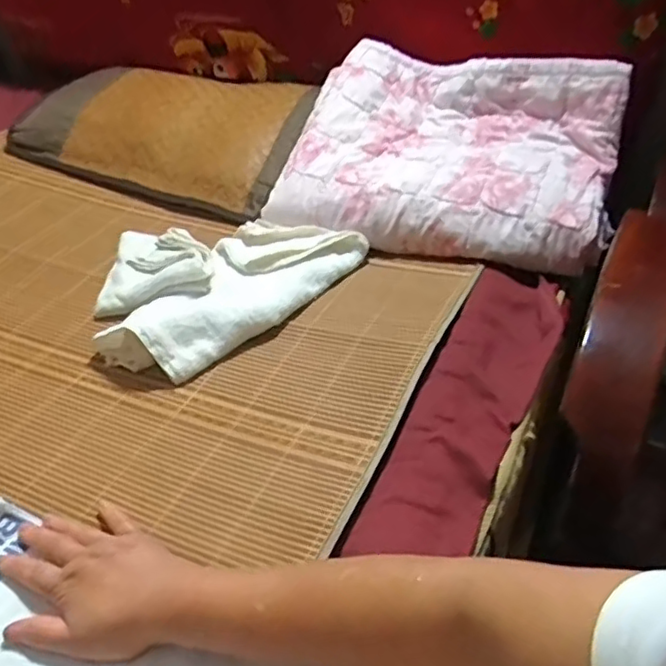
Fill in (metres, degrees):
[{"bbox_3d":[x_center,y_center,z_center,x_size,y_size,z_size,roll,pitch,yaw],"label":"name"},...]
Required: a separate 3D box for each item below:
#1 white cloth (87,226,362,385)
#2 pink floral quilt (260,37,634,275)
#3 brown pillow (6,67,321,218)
[{"bbox_3d":[-0.160,-0.082,0.843,0.272,0.048,0.332,28,47,34],"label":"white cloth"},{"bbox_3d":[0.162,-0.277,0.910,0.446,0.114,0.349,11,58,16],"label":"pink floral quilt"},{"bbox_3d":[-0.295,-0.363,1.134,0.557,0.088,0.274,17,42,24],"label":"brown pillow"}]

